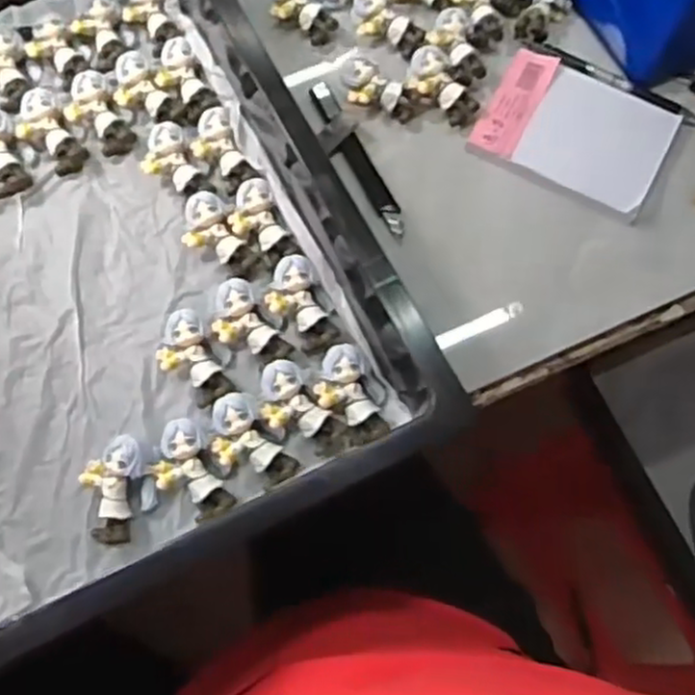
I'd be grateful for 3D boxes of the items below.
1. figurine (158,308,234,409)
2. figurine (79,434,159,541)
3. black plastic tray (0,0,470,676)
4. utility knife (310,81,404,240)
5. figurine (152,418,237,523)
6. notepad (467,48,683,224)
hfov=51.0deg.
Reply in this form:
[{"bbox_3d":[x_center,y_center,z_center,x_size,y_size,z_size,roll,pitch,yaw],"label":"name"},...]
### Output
[{"bbox_3d":[-0.097,0.008,0.453,0.033,0.021,0.060,-29,88,-10],"label":"figurine"},{"bbox_3d":[-0.134,0.084,0.423,0.039,0.029,0.054,-12,72,-6],"label":"figurine"},{"bbox_3d":[-0.169,-0.086,0.456,0.343,0.097,0.460,-26,72,-9],"label":"black plastic tray"},{"bbox_3d":[0.008,-0.137,0.520,0.017,0.009,0.131,-24,74,-9],"label":"utility knife"},{"bbox_3d":[-0.093,0.073,0.428,0.035,0.023,0.056,-26,74,-10],"label":"figurine"},{"bbox_3d":[0.165,-0.155,0.525,0.127,0.012,0.097,30,73,8],"label":"notepad"}]

